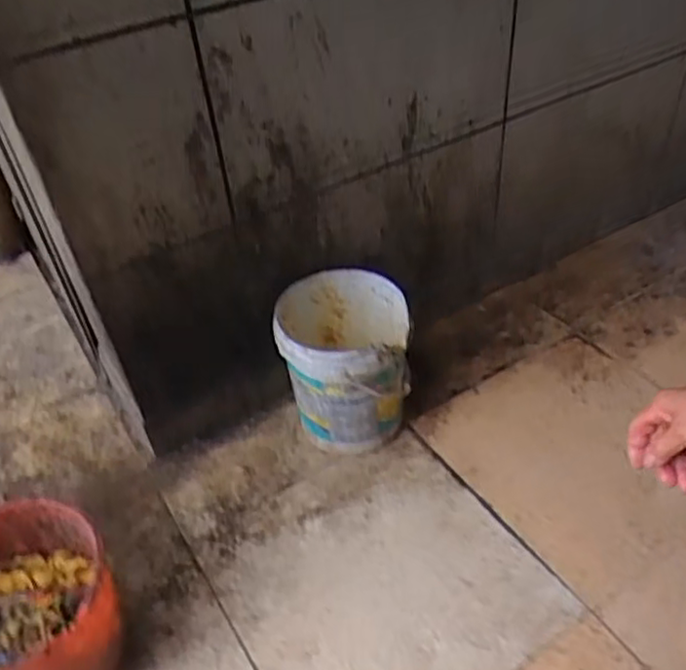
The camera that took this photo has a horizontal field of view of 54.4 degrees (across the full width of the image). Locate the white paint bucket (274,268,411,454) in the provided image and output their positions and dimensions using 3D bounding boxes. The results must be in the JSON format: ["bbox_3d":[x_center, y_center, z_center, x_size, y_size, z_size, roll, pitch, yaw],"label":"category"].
[{"bbox_3d":[0.011,0.085,1.655,0.290,0.392,0.308,-3,42,3],"label":"white paint bucket"}]

